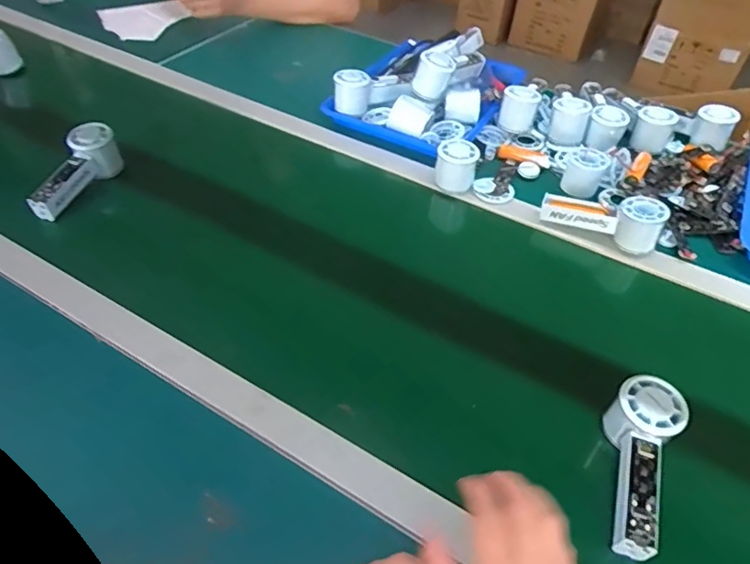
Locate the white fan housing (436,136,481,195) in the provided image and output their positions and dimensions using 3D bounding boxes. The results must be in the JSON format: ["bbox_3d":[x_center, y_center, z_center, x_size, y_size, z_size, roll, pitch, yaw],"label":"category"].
[{"bbox_3d":[0.117,-0.167,0.779,0.057,0.058,0.047,12,47,8],"label":"white fan housing"}]

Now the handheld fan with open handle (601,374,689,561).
[{"bbox_3d":[0.227,0.157,0.475,0.055,0.057,0.151,23,49,17],"label":"handheld fan with open handle"}]

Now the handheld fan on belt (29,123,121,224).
[{"bbox_3d":[-0.405,-0.148,0.734,0.048,0.068,0.150,24,72,18],"label":"handheld fan on belt"}]

